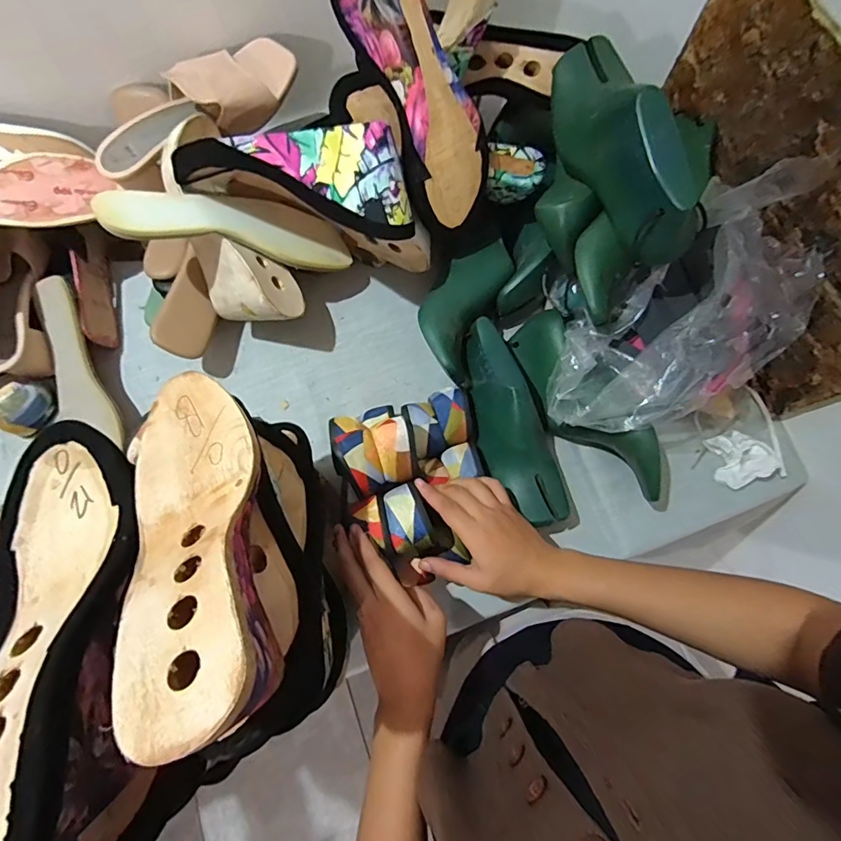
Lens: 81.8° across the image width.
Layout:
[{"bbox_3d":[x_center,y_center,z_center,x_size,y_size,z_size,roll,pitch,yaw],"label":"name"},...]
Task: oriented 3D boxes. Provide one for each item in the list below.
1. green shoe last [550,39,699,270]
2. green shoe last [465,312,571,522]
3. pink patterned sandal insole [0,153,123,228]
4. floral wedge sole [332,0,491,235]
[{"bbox_3d":[0.185,-0.256,0.435,0.076,0.104,0.240,-13,76,-3],"label":"green shoe last"},{"bbox_3d":[0.095,0.002,0.510,0.067,0.059,0.215,-20,89,-4],"label":"green shoe last"},{"bbox_3d":[-0.451,-0.233,0.500,0.228,0.023,0.085,-21,76,-22],"label":"pink patterned sandal insole"},{"bbox_3d":[-0.002,-0.290,0.439,0.081,0.068,0.225,-33,118,-8],"label":"floral wedge sole"}]

